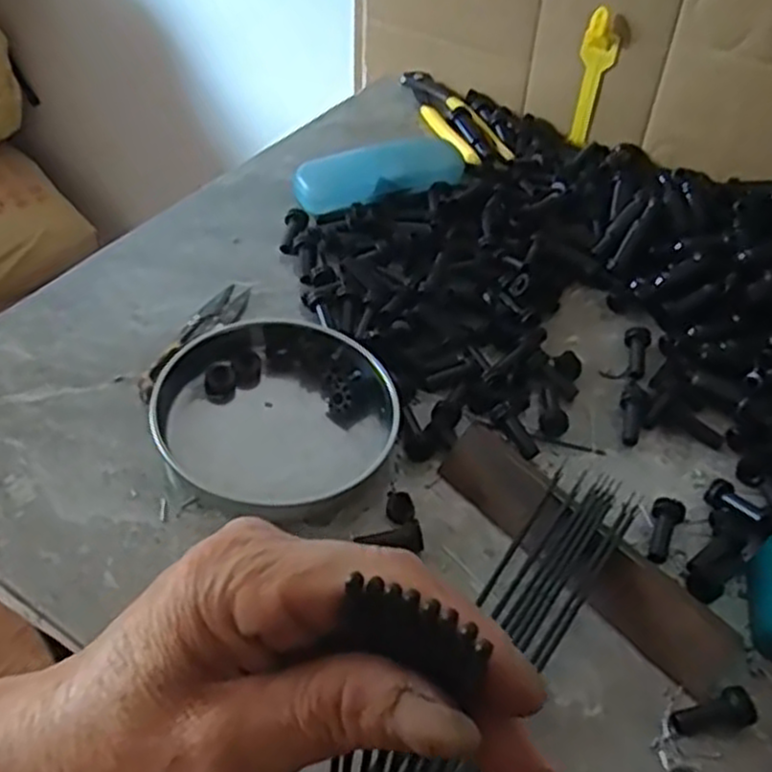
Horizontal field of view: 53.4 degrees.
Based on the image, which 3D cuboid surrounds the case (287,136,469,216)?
[{"bbox_3d":[-0.003,-0.179,0.636,0.151,0.024,0.060,-17,53,-22],"label":"case"}]

